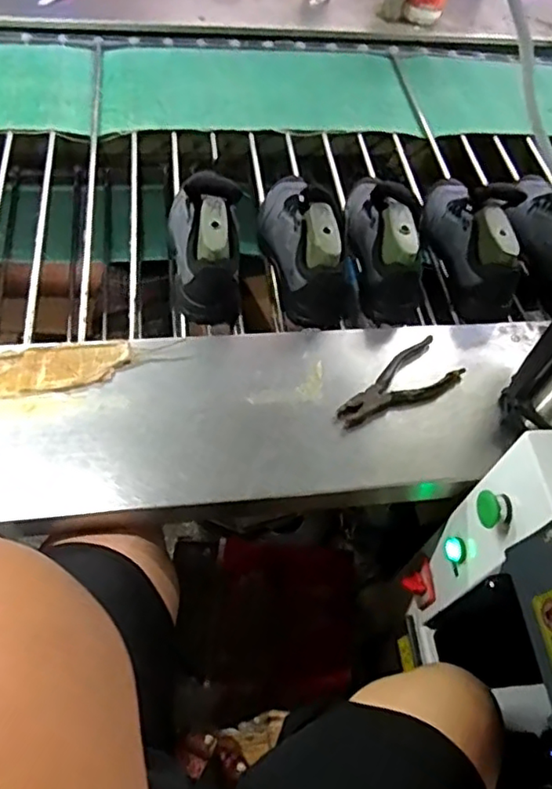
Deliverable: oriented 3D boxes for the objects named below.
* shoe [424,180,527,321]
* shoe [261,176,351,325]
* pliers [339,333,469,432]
[{"bbox_3d":[0.301,-0.251,0.937,0.099,0.152,0.281,3,55,-4],"label":"shoe"},{"bbox_3d":[0.038,-0.249,0.920,0.106,0.147,0.286,-12,60,-12],"label":"shoe"},{"bbox_3d":[0.158,-0.012,0.784,0.184,0.024,0.083,-29,64,-21],"label":"pliers"}]

